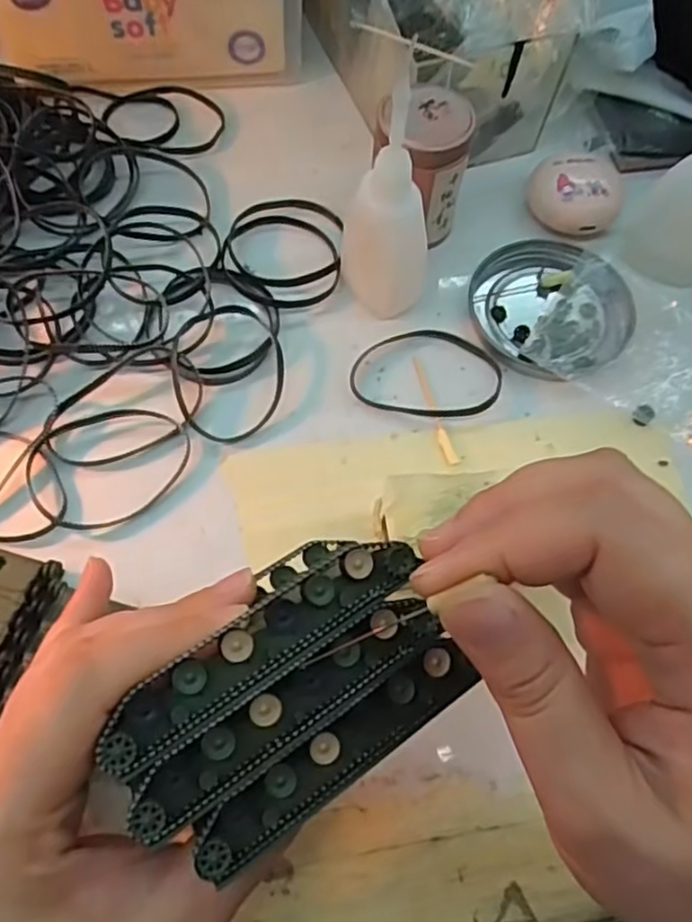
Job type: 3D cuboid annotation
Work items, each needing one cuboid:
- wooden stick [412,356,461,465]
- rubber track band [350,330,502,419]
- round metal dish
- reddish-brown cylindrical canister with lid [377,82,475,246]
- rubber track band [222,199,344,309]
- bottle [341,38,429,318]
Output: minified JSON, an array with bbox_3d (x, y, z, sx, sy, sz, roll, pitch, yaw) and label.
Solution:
[{"bbox_3d":[0.040,-0.025,0.321,0.006,0.004,0.059,-13,67,-8],"label":"wooden stick"},{"bbox_3d":[0.039,-0.043,0.330,0.070,0.004,0.049,12,66,3],"label":"rubber track band"},{"bbox_3d":[0.102,-0.078,0.344,0.077,0.007,0.078,1,66,-2],"label":"round metal dish"},{"bbox_3d":[0.038,-0.142,0.342,0.038,0.061,0.040,1,66,-2],"label":"reddish-brown cylindrical canister with lid"},{"bbox_3d":[-0.031,-0.108,0.355,0.058,0.011,0.067,3,66,-1],"label":"rubber track band"},{"bbox_3d":[0.020,-0.107,0.303,0.031,0.108,0.038,-24,69,-12],"label":"bottle"}]

